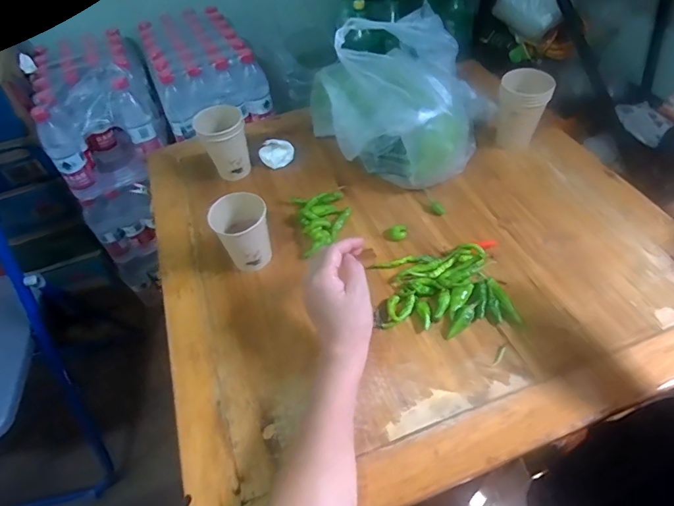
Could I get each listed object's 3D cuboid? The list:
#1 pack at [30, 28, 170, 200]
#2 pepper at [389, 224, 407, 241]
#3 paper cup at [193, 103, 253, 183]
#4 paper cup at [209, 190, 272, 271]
[{"bbox_3d":[-0.568,-0.359,1.063,0.250,0.212,0.370,-18,49,-11],"label":"pack"},{"bbox_3d":[0.085,-0.027,0.599,0.024,0.017,0.020,6,51,9],"label":"pepper"},{"bbox_3d":[-0.177,-0.172,0.685,0.069,0.101,0.068,-2,50,3],"label":"paper cup"},{"bbox_3d":[-0.122,-0.026,0.568,0.070,0.091,0.066,-26,53,-16],"label":"paper cup"}]

